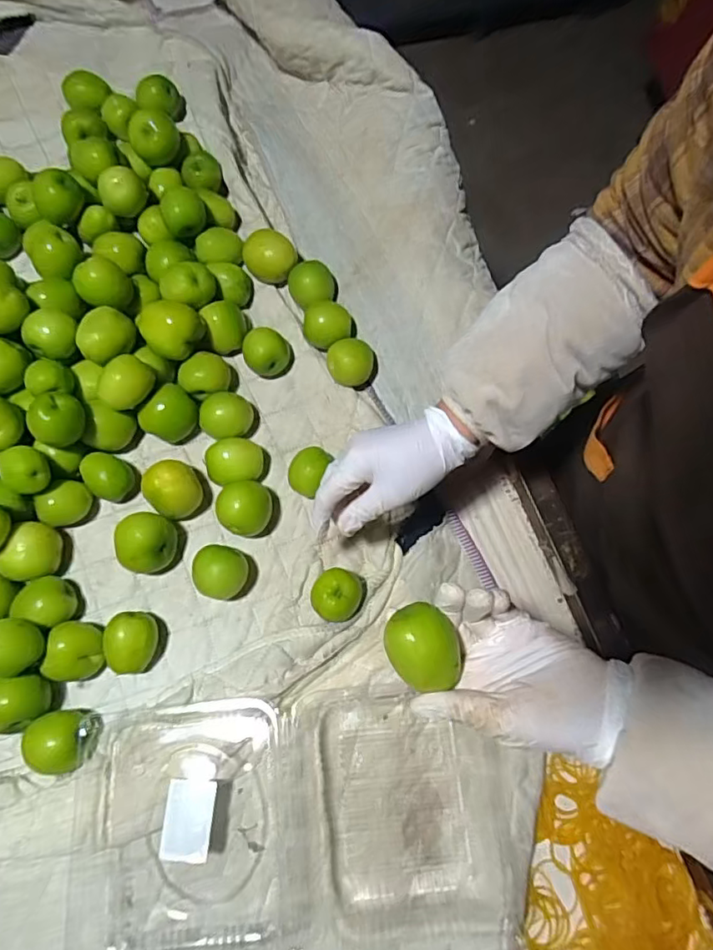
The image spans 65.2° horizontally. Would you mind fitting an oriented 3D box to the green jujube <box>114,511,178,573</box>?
[{"bbox_3d":[-0.201,0.065,0.540,0.053,0.046,0.057,-14,74,-6],"label":"green jujube"}]

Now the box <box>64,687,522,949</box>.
[{"bbox_3d":[-0.062,0.301,0.478,0.361,0.044,0.211,-6,74,-5],"label":"box"}]

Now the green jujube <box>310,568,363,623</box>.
[{"bbox_3d":[-0.019,0.113,0.527,0.045,0.040,0.048,1,73,-3],"label":"green jujube"}]

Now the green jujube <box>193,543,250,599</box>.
[{"bbox_3d":[-0.129,0.094,0.536,0.047,0.040,0.048,1,73,-3],"label":"green jujube"}]

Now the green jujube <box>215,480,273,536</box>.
[{"bbox_3d":[-0.110,0.034,0.555,0.052,0.040,0.055,-15,75,-6],"label":"green jujube"}]

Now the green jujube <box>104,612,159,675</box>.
[{"bbox_3d":[-0.208,0.155,0.519,0.046,0.039,0.057,-7,74,-4],"label":"green jujube"}]

